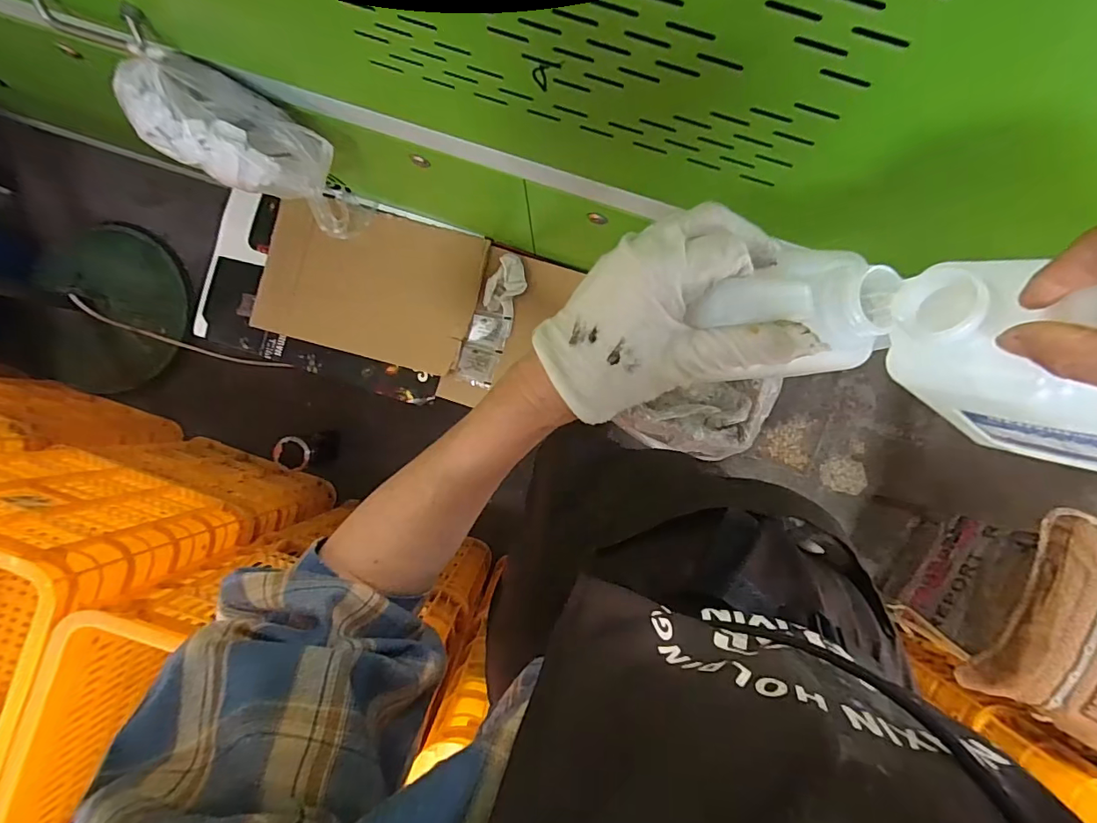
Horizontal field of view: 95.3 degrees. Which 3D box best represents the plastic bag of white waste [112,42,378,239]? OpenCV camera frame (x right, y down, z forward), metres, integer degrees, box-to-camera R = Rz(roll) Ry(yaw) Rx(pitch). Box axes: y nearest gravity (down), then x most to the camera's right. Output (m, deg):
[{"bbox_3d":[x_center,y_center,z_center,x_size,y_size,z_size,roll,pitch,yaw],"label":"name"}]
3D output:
[{"bbox_3d":[-0.315,-0.294,0.577,0.278,0.101,0.107,25,90,-36],"label":"plastic bag of white waste"}]

